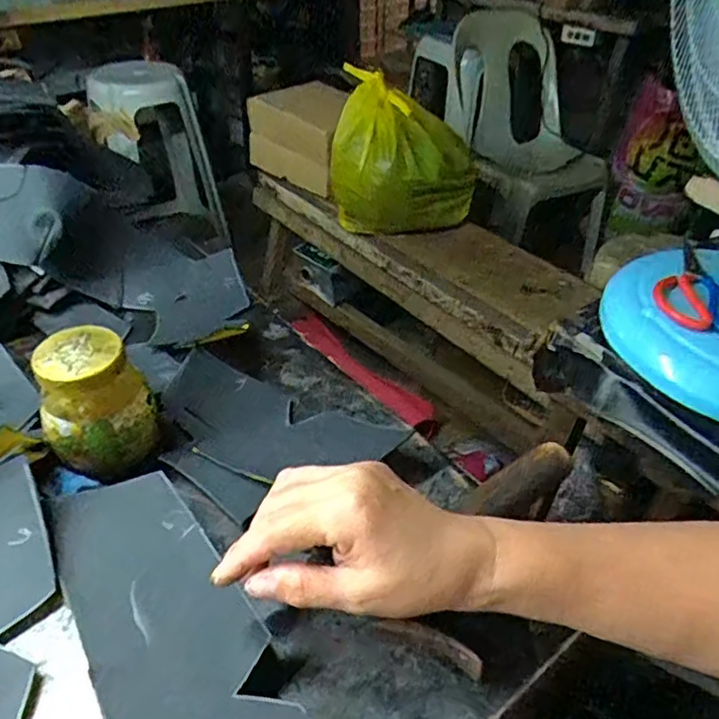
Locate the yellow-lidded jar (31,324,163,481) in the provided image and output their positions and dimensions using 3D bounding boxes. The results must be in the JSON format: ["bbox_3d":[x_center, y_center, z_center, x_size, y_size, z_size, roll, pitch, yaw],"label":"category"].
[{"bbox_3d":[-0.176,0.027,0.411,0.071,0.073,0.073,-28,52,-30],"label":"yellow-lidded jar"}]

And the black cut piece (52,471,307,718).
[{"bbox_3d":[-0.093,0.146,0.309,0.082,0.022,0.241,-20,42,-30],"label":"black cut piece"}]

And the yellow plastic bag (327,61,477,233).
[{"bbox_3d":[0.094,-0.403,1.228,0.288,0.254,0.208,7,40,6],"label":"yellow plastic bag"}]

